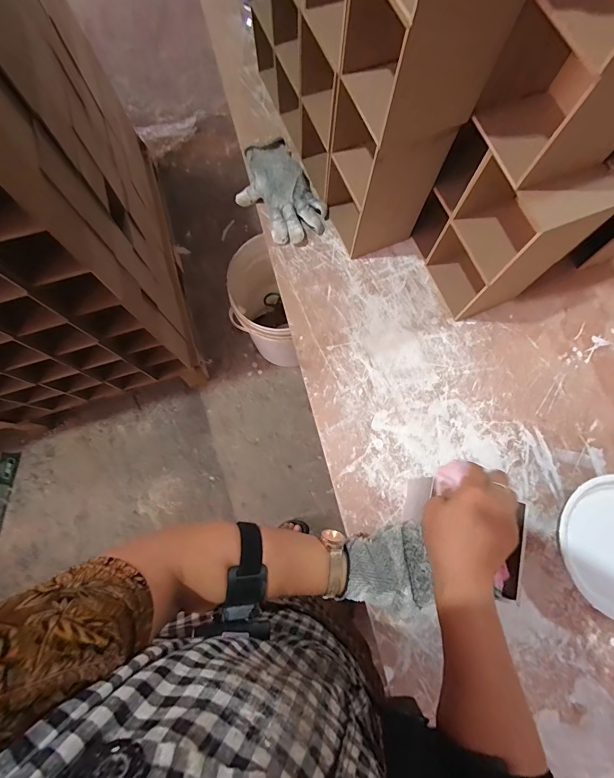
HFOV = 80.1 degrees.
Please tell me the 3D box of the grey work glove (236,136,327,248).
[{"bbox_3d":[-0.045,-0.329,0.619,0.113,0.046,0.171,-33,78,-8],"label":"grey work glove"}]

